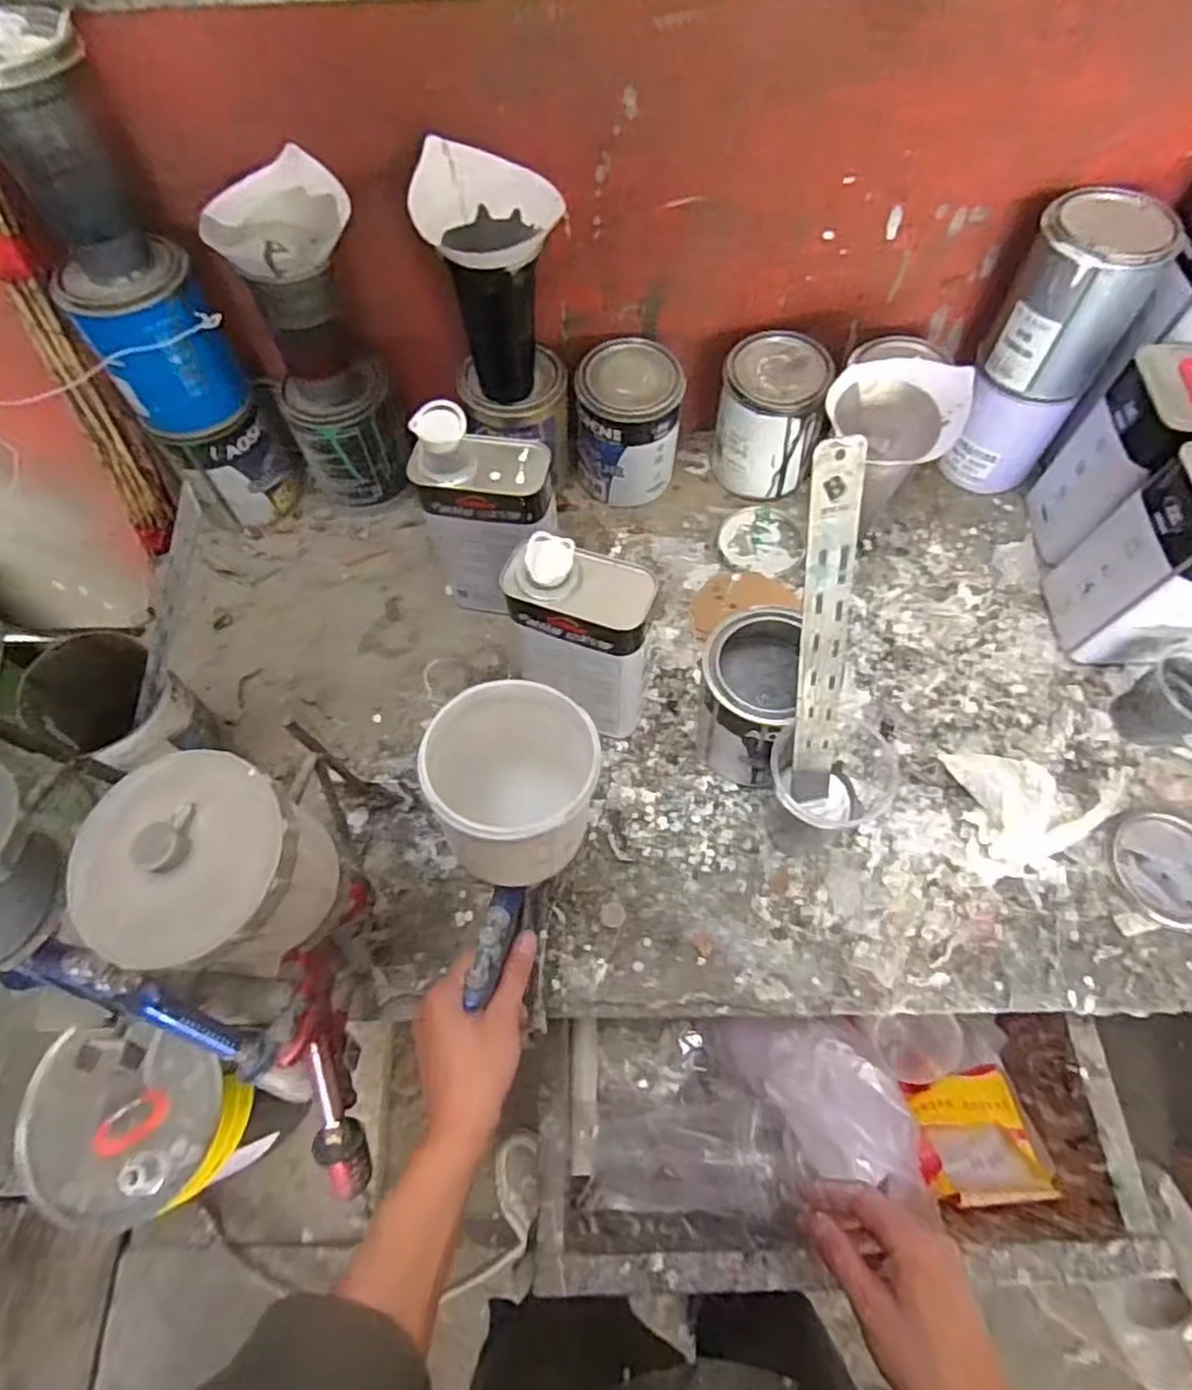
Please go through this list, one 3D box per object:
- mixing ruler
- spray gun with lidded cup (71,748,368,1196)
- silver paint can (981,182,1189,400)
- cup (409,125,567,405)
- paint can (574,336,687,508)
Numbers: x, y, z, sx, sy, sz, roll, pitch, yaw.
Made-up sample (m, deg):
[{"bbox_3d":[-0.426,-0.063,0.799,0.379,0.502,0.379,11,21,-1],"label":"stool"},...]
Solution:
[{"bbox_3d":[0.155,-0.033,0.482,0.031,0.277,0.007,-9,36,-2],"label":"mixing ruler"},{"bbox_3d":[-0.201,0.186,0.462,0.100,0.372,0.150,3,42,2],"label":"spray gun with lidded cup"},{"bbox_3d":[0.432,-0.356,0.646,0.107,0.137,0.098,34,70,15],"label":"silver paint can"},{"bbox_3d":[-0.085,-0.363,0.628,0.112,0.171,0.099,10,66,5],"label":"cup"},{"bbox_3d":[0.034,-0.284,0.753,0.105,0.140,0.101,0,65,1],"label":"paint can"}]

